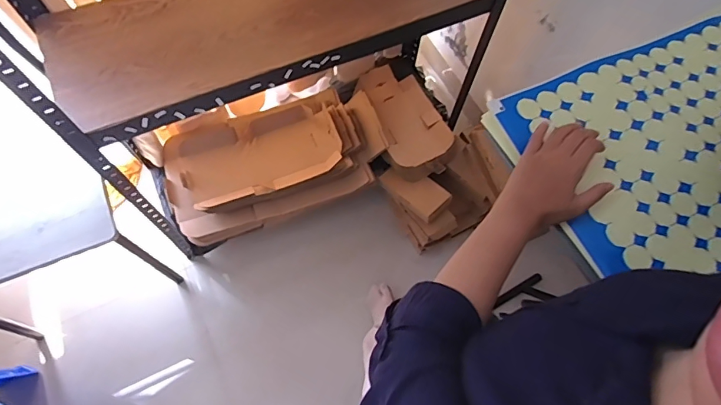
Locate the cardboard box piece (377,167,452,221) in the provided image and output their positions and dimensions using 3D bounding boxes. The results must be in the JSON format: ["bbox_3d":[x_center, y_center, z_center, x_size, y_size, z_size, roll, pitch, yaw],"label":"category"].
[{"bbox_3d":[0.159,-0.038,1.286,0.193,0.028,0.103,39,70,15],"label":"cardboard box piece"}]

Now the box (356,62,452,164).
[{"bbox_3d":[0.133,-0.270,1.358,0.198,0.034,0.362,-21,68,-11],"label":"box"}]

